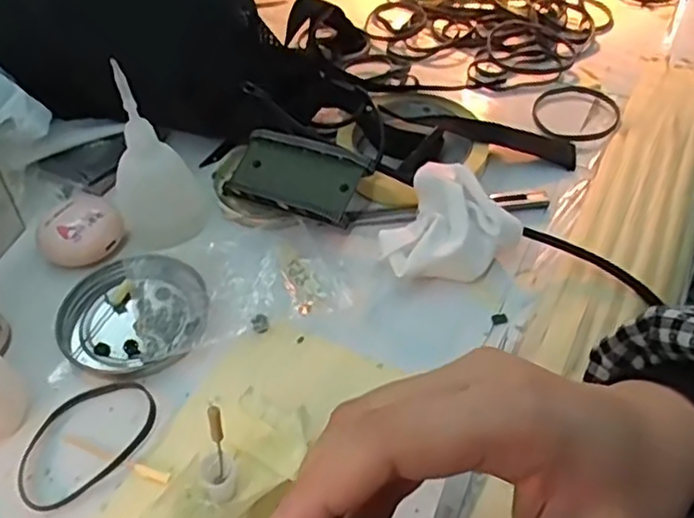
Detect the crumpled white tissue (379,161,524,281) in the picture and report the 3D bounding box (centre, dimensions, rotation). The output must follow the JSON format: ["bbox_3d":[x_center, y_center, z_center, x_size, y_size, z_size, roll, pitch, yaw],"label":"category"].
[{"bbox_3d":[0.052,-0.017,0.384,0.071,0.031,0.067,-32,55,-25],"label":"crumpled white tissue"}]

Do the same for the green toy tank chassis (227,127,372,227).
[{"bbox_3d":[-0.033,-0.049,0.407,0.086,0.018,0.048,19,79,27],"label":"green toy tank chassis"}]

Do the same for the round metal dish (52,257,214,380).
[{"bbox_3d":[-0.115,0.029,0.362,0.078,0.011,0.076,-1,48,1],"label":"round metal dish"}]

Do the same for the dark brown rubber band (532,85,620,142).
[{"bbox_3d":[0.163,-0.105,0.476,0.065,0.010,0.068,-1,48,1],"label":"dark brown rubber band"}]

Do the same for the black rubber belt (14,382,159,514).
[{"bbox_3d":[-0.125,0.085,0.319,0.048,0.004,0.070,33,56,27],"label":"black rubber belt"}]

